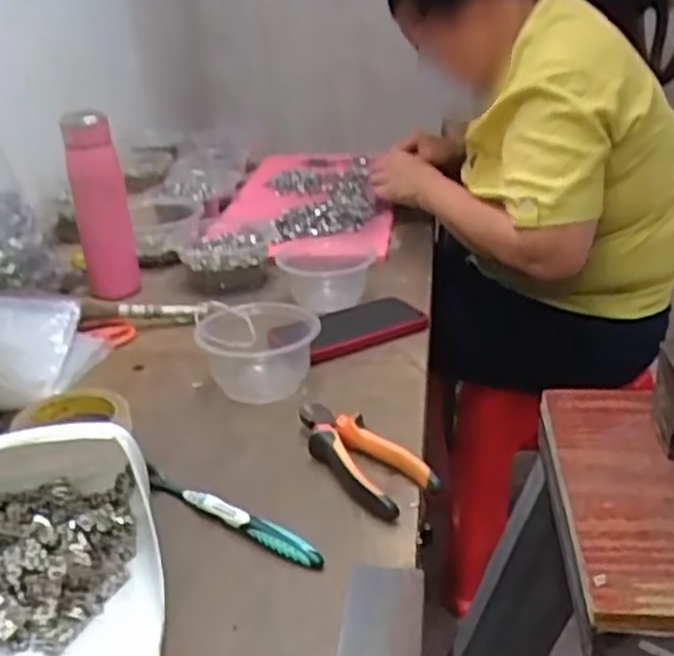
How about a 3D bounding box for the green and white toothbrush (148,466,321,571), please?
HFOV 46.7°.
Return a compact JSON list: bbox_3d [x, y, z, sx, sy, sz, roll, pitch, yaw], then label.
[{"bbox_3d":[-0.080,0.137,0.574,0.169,0.017,0.012,14,30,32],"label":"green and white toothbrush"}]

